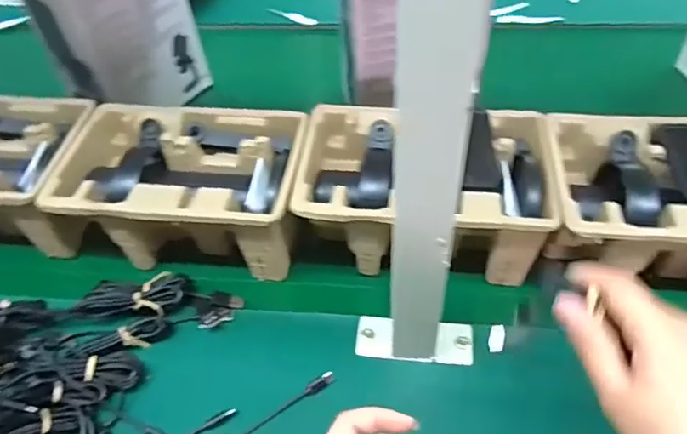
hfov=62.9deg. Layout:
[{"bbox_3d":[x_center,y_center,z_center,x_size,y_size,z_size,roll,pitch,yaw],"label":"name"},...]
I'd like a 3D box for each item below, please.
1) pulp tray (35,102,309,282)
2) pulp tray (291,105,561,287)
[{"bbox_3d":[-0.151,-0.024,0.561,0.227,0.104,0.145,2,48,8],"label":"pulp tray"},{"bbox_3d":[0.077,-0.022,0.534,0.225,0.091,0.147,2,48,8],"label":"pulp tray"}]

